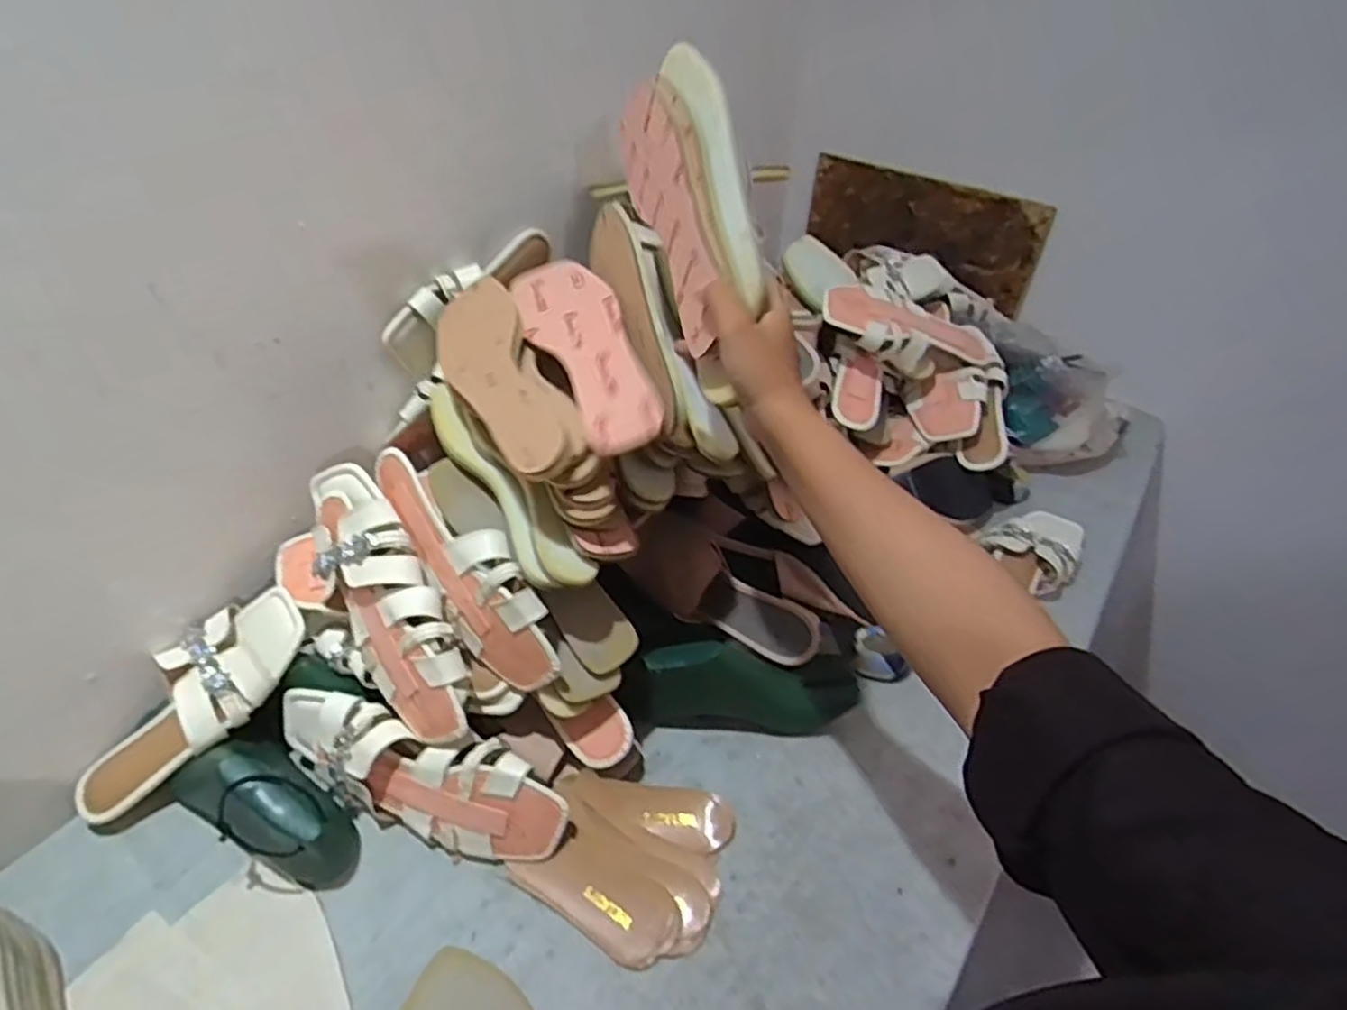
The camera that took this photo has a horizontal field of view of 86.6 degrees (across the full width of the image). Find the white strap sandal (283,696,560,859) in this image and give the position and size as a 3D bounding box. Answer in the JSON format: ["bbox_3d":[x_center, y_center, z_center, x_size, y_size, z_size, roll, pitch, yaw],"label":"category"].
[{"bbox_3d":[-0.226,0.242,0.638,0.274,0.107,0.065,13,5,9],"label":"white strap sandal"}]

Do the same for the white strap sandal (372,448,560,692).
[{"bbox_3d":[-0.182,0.053,0.625,0.059,0.076,0.242,-34,83,-31],"label":"white strap sandal"}]

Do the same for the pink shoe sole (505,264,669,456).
[{"bbox_3d":[-0.078,-0.136,0.608,0.076,0.045,0.237,-14,46,-15],"label":"pink shoe sole"}]

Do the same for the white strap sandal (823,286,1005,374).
[{"bbox_3d":[0.300,-0.212,0.901,0.252,0.063,0.083,11,42,-14],"label":"white strap sandal"}]

